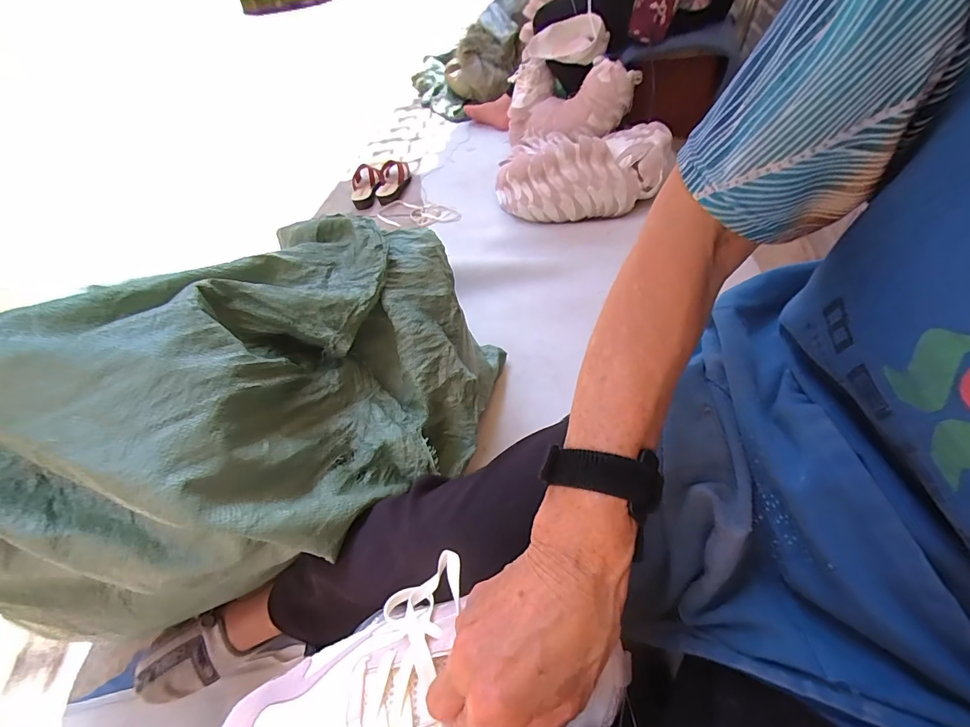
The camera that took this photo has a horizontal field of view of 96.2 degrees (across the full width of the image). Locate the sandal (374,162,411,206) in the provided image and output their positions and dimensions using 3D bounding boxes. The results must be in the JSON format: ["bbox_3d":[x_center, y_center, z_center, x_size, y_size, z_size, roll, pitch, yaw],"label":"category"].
[{"bbox_3d":[-0.301,-0.601,1.421,0.106,0.057,0.199,-6,50,0],"label":"sandal"}]

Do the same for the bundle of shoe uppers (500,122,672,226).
[{"bbox_3d":[0.260,-0.530,1.190,0.457,0.174,0.279,2,51,7],"label":"bundle of shoe uppers"}]

